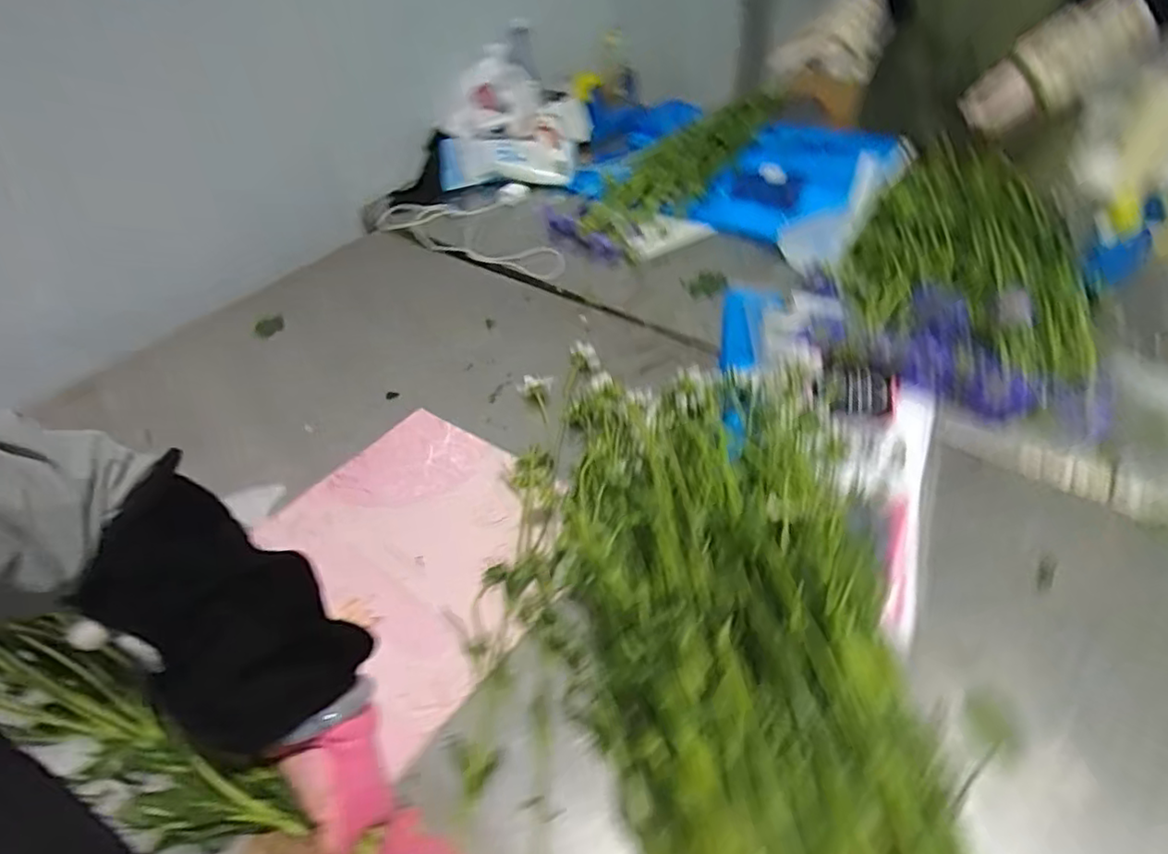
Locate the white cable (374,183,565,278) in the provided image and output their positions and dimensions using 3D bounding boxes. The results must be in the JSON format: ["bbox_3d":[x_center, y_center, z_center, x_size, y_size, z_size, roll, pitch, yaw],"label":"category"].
[{"bbox_3d":[-0.195,-0.425,1.312,0.458,0.029,0.252,22,52,24],"label":"white cable"}]

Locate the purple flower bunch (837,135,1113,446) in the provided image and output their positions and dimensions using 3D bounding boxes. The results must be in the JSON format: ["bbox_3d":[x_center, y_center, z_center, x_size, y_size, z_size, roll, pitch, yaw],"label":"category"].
[{"bbox_3d":[0.626,-0.317,1.052,0.344,0.080,0.772,10,48,16],"label":"purple flower bunch"}]

